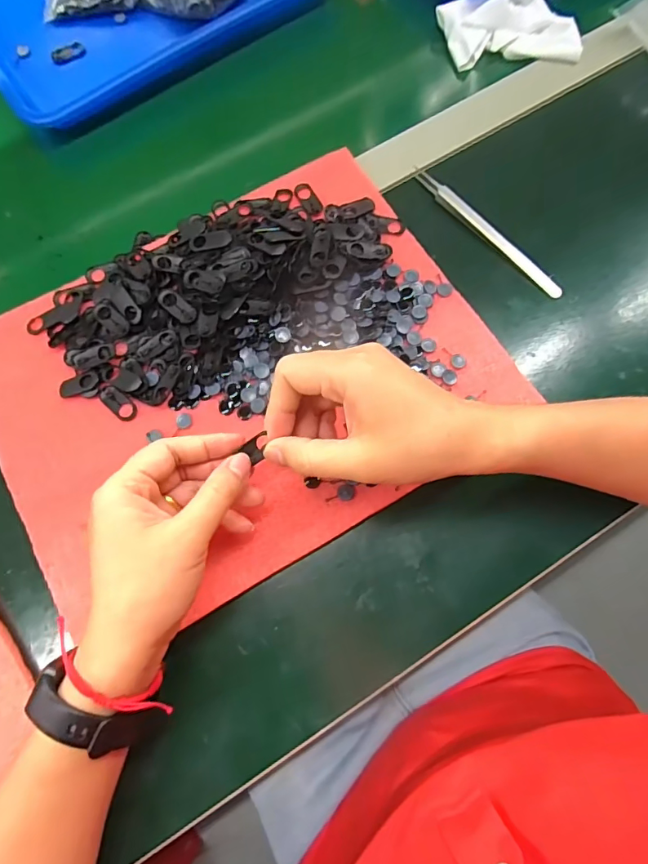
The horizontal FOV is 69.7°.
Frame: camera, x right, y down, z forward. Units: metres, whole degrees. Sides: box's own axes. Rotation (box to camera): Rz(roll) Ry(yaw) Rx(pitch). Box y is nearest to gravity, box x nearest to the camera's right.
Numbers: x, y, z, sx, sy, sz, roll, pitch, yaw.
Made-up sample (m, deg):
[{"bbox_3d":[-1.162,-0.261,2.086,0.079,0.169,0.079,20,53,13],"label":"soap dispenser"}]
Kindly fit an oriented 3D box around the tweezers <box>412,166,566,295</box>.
[{"bbox_3d":[0.127,-0.157,0.363,0.011,0.007,0.148,-41,77,-10],"label":"tweezers"}]

